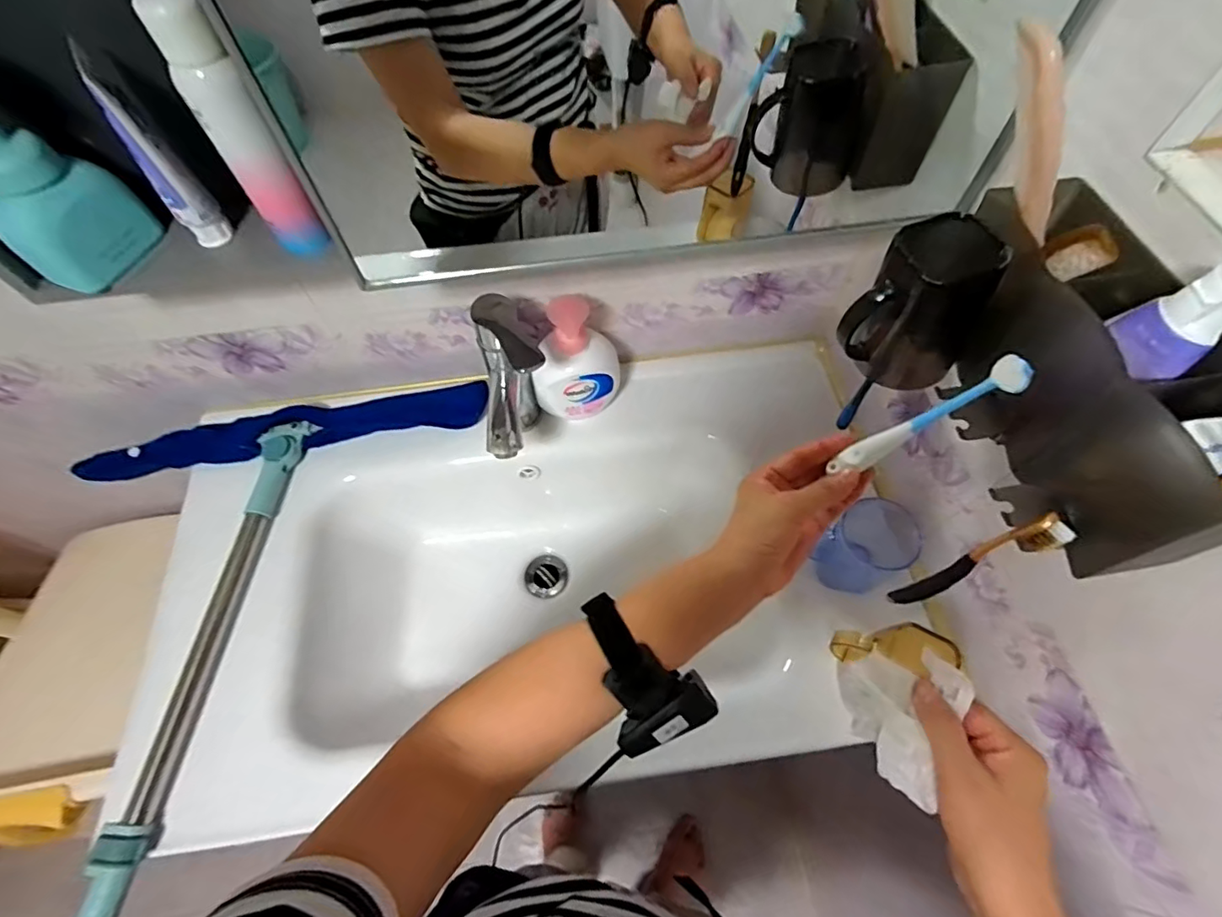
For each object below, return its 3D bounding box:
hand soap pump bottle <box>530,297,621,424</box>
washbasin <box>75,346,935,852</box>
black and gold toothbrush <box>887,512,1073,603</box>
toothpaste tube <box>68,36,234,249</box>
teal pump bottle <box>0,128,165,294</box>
[{"bbox_3d":[-0.039,-0.108,0.611,0.099,0.153,0.057,-12,60,-6],"label":"hand soap pump bottle"},{"bbox_3d":[-0.053,0.139,0.667,0.832,0.204,0.524,-7,60,-4],"label":"washbasin"},{"bbox_3d":[0.243,0.078,0.375,0.013,0.176,0.024,-17,61,-9],"label":"black and gold toothbrush"},{"bbox_3d":[-0.315,-0.202,0.379,0.025,0.127,0.031,6,60,4],"label":"toothpaste tube"},{"bbox_3d":[-0.390,-0.192,0.366,0.057,0.147,0.067,2,60,2],"label":"teal pump bottle"}]

